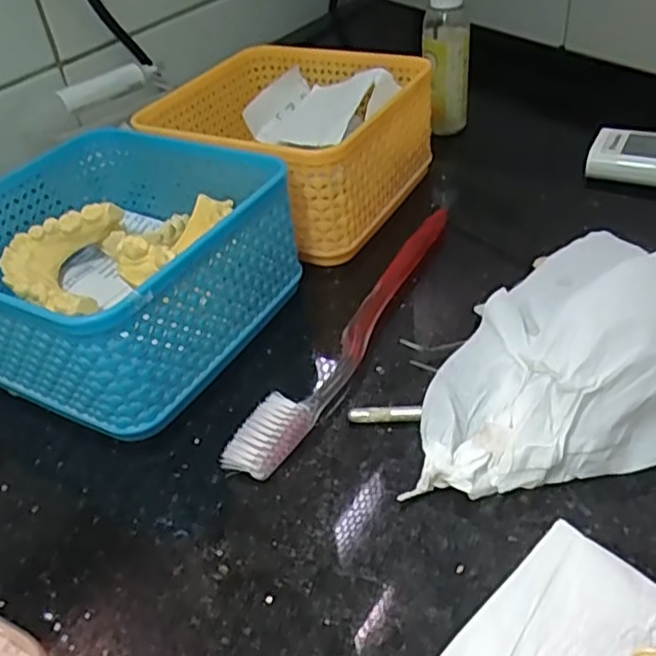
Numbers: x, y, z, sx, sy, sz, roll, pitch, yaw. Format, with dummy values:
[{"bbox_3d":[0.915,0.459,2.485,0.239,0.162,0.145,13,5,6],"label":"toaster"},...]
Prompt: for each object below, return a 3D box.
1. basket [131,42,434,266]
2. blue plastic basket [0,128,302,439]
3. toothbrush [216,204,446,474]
[{"bbox_3d":[-0.021,-0.103,0.384,0.131,0.066,0.131,16,44,27],"label":"basket"},{"bbox_3d":[-0.097,-0.028,0.308,0.128,0.067,0.127,16,43,26],"label":"blue plastic basket"},{"bbox_3d":[0.017,-0.002,0.301,0.019,0.013,0.186,17,44,27],"label":"toothbrush"}]

